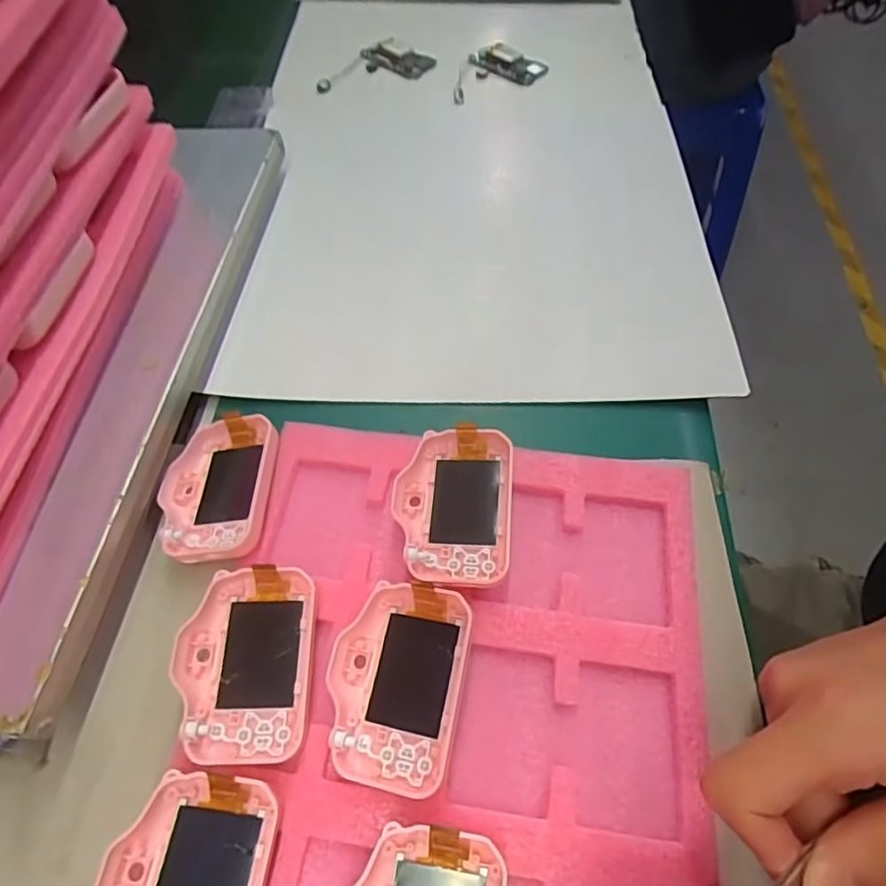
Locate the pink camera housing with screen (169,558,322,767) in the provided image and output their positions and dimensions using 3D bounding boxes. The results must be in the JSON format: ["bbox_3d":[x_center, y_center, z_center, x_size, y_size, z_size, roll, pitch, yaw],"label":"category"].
[{"bbox_3d":[-0.091,0.100,0.277,0.059,0.018,0.082,-1,58,2],"label":"pink camera housing with screen"}]

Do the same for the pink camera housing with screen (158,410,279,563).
[{"bbox_3d":[-0.125,0.024,0.329,0.060,0.015,0.083,0,58,2],"label":"pink camera housing with screen"}]

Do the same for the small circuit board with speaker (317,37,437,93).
[{"bbox_3d":[-0.068,-0.368,0.585,0.112,0.022,0.068,-11,58,-5],"label":"small circuit board with speaker"}]

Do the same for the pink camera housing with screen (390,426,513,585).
[{"bbox_3d":[0.005,0.032,0.314,0.060,0.022,0.080,3,58,4],"label":"pink camera housing with screen"}]

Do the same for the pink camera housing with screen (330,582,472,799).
[{"bbox_3d":[-0.022,0.106,0.270,0.058,0.020,0.083,10,59,8],"label":"pink camera housing with screen"}]

